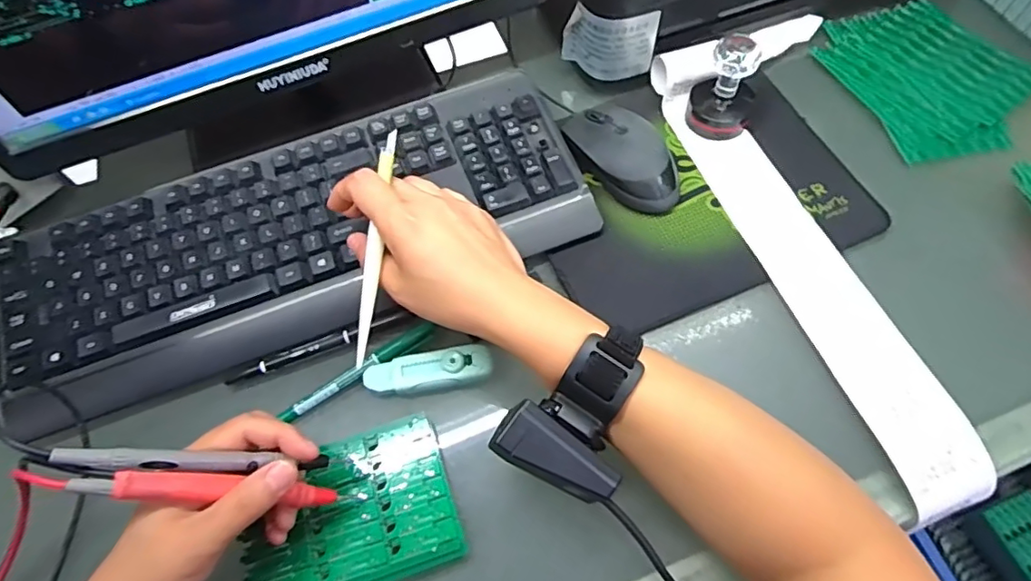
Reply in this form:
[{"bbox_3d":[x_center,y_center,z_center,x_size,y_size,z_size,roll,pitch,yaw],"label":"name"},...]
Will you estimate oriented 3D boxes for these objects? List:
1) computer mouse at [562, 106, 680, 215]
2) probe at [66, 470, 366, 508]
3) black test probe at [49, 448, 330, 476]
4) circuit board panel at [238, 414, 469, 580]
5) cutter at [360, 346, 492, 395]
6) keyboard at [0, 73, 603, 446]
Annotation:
[{"bbox_3d":[0.088,-0.112,0.461,0.064,0.033,0.113,-28,64,-10],"label":"computer mouse"},{"bbox_3d":[-0.155,0.111,0.316,0.147,0.019,0.013,18,56,-35],"label":"probe"},{"bbox_3d":[-0.165,0.091,0.305,0.130,0.007,0.011,13,57,-33],"label":"black test probe"},{"bbox_3d":[-0.105,0.141,0.359,0.131,0.009,0.094,-19,63,-6],"label":"circuit board panel"},{"bbox_3d":[-0.060,0.055,0.393,0.088,0.015,0.023,-10,62,-1],"label":"cutter"},{"bbox_3d":[-0.161,-0.040,0.434,0.431,0.028,0.161,-18,63,-5],"label":"keyboard"}]

